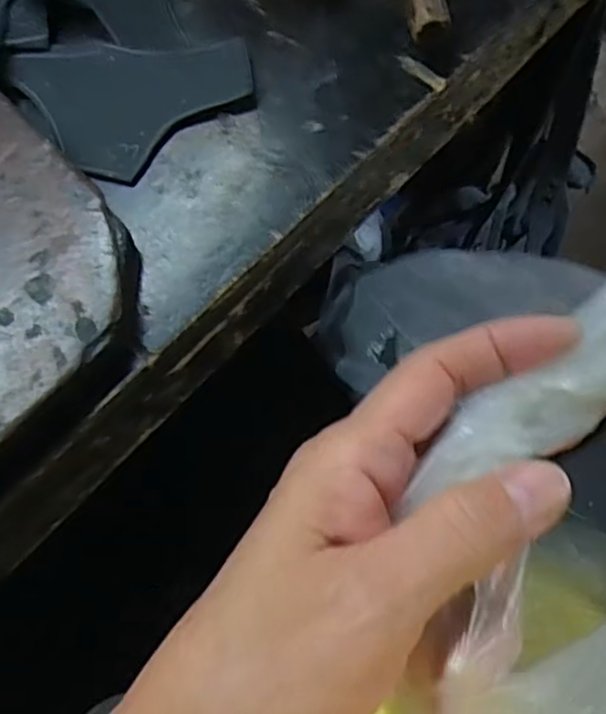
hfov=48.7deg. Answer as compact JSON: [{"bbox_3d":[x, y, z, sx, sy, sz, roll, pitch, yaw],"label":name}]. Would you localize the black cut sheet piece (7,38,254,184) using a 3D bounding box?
[{"bbox_3d":[-0.089,-0.138,0.362,0.124,0.006,0.081,-11,72,-3],"label":"black cut sheet piece"}]

